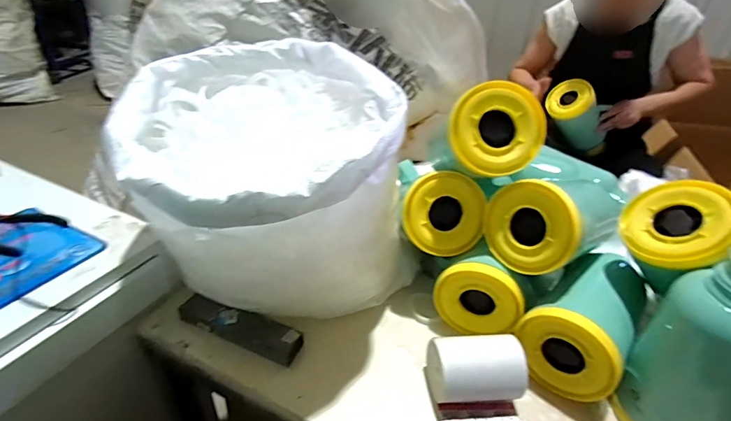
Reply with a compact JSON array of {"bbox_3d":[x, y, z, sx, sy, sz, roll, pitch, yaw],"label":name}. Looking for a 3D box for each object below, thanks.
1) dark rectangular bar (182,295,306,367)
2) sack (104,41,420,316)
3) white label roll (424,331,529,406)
[{"bbox_3d":[-0.196,0.177,0.614,0.196,0.033,0.048,14,35,15],"label":"dark rectangular bar"},{"bbox_3d":[-0.139,-0.031,0.592,0.347,0.333,0.360,-24,43,-35],"label":"sack"},{"bbox_3d":[0.151,0.219,0.544,0.120,0.072,0.085,1,34,-4],"label":"white label roll"}]

